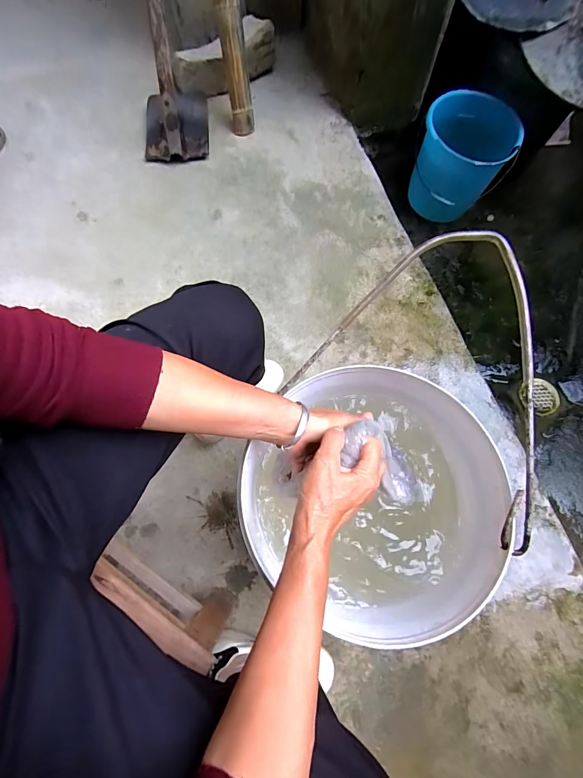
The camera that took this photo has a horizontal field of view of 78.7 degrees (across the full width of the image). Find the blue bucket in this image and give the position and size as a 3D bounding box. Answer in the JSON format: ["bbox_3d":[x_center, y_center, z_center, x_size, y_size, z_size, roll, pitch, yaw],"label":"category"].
[{"bbox_3d":[0.540,-0.740,1.162,0.262,0.241,0.261,0,69,1],"label":"blue bucket"}]

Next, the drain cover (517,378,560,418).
[{"bbox_3d":[0.730,0.025,1.049,0.119,0.012,0.111,-8,69,-2],"label":"drain cover"}]

